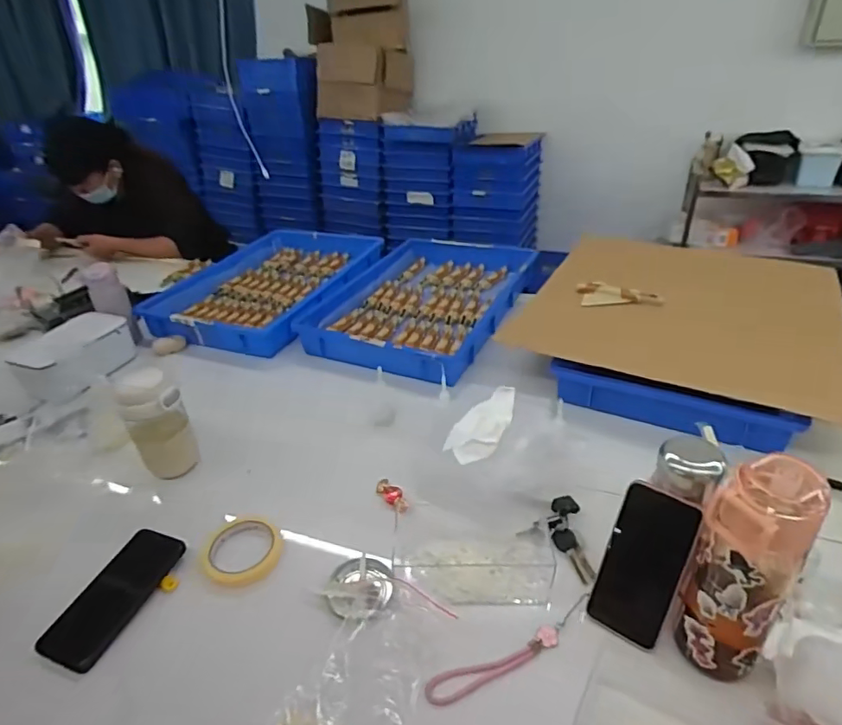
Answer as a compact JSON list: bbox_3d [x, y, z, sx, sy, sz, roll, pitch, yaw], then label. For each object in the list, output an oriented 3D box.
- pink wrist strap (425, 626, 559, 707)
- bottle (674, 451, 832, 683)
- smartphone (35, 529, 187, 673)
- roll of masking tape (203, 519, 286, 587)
[{"bbox_3d":[0.076,0.311,0.542,0.152,0.005,0.028,-14,52,-19],"label":"pink wrist strap"},{"bbox_3d":[0.291,0.191,0.478,0.075,0.229,0.074,-23,36,-28],"label":"bottle"},{"bbox_3d":[-0.358,0.271,0.621,0.079,0.015,0.170,8,34,18],"label":"smartphone"},{"bbox_3d":[-0.230,0.238,0.674,0.095,0.027,0.090,-27,39,-33],"label":"roll of masking tape"}]

